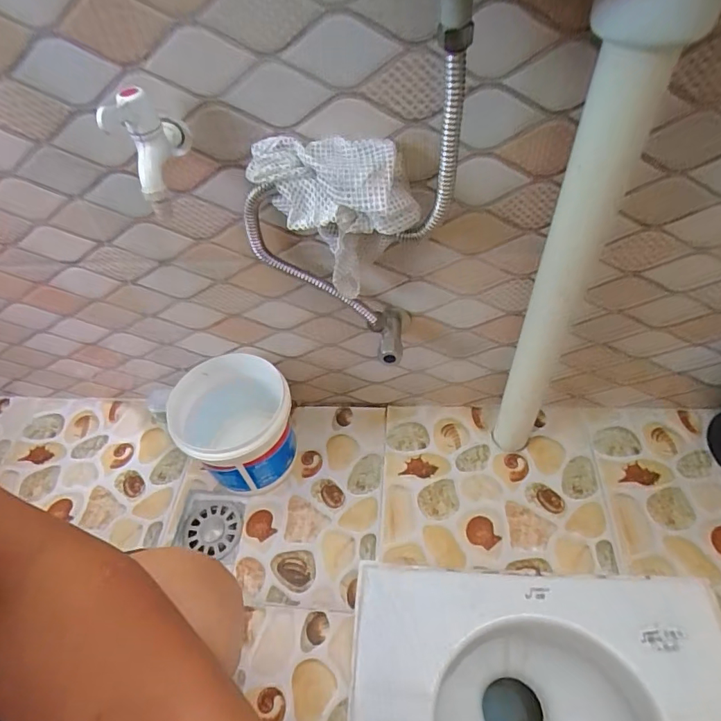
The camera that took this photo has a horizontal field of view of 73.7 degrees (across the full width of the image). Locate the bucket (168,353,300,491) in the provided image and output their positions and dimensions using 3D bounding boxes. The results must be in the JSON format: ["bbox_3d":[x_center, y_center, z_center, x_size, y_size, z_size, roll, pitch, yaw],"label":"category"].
[{"bbox_3d":[-0.171,0.095,0.675,0.147,0.149,0.162,-35,55,-21],"label":"bucket"}]

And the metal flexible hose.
[{"bbox_3d":[-0.013,-0.146,0.472,0.214,0.306,0.041,6,52,11],"label":"metal flexible hose"}]

